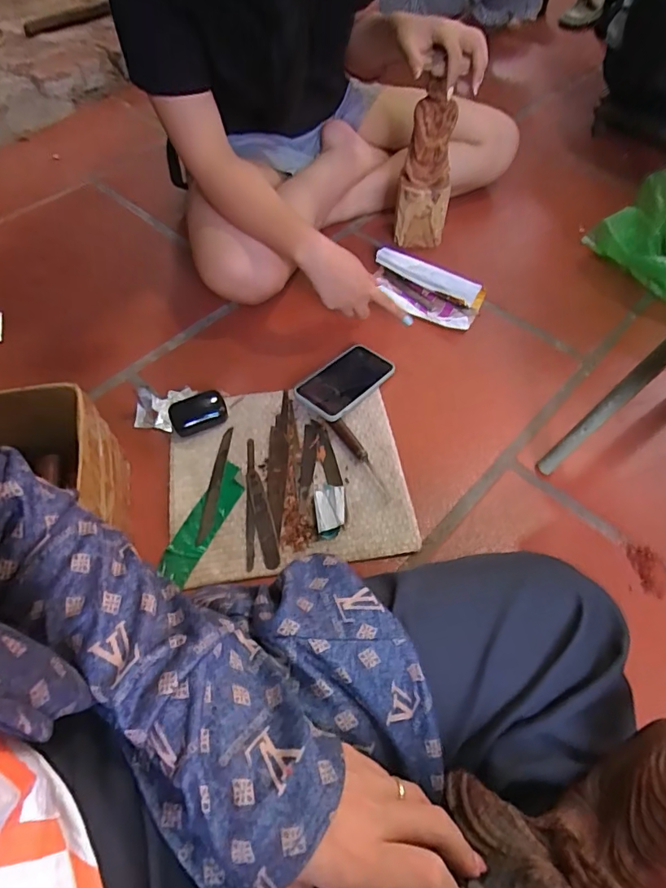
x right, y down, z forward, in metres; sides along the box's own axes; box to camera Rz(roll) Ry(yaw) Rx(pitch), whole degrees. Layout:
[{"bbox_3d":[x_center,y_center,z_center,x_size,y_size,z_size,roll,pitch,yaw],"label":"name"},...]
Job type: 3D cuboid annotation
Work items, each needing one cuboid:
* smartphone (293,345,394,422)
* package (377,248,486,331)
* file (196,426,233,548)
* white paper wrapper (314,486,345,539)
[{"bbox_3d":[0.018,-0.095,0.735,0.082,0.014,0.147,37,60,18],"label":"smartphone"},{"bbox_3d":[0.146,-0.259,0.827,0.200,0.028,0.101,38,63,20],"label":"package"},{"bbox_3d":[-0.154,0.049,0.653,0.015,0.005,0.169,6,57,1],"label":"file"},{"bbox_3d":[-0.004,0.085,0.628,0.038,0.019,0.072,-1,57,-3],"label":"white paper wrapper"}]

